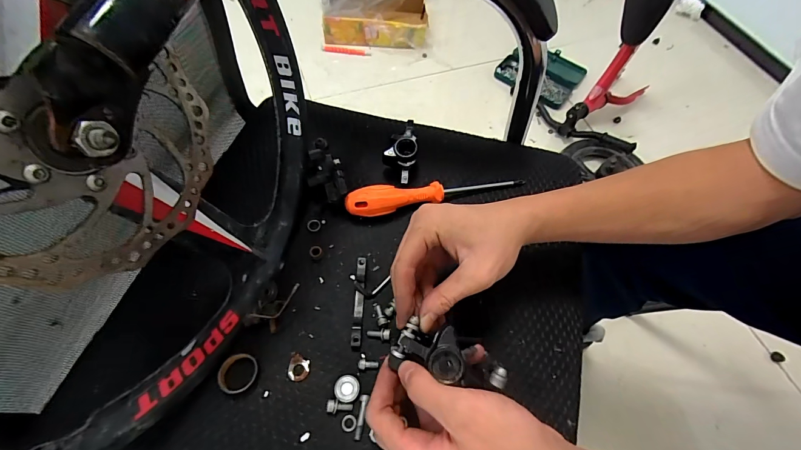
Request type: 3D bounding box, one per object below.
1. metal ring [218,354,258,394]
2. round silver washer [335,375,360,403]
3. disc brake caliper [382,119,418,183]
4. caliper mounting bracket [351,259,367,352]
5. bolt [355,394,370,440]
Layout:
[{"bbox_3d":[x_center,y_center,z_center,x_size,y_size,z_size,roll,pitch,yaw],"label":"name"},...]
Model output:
[{"bbox_3d":[-0.140,0.127,0.298,0.031,0.010,0.031,2,62,-3],"label":"metal ring"},{"bbox_3d":[-0.046,0.141,0.299,0.021,0.004,0.021,2,62,-3],"label":"round silver washer"},{"bbox_3d":[0.002,-0.087,0.398,0.036,0.030,0.064,15,62,4],"label":"disc brake caliper"},{"bbox_3d":[-0.040,0.075,0.336,0.009,0.010,0.088,2,62,-2],"label":"caliper mounting bracket"},{"bbox_3d":[-0.033,0.161,0.290,0.007,0.005,0.034,7,61,0],"label":"bolt"}]

